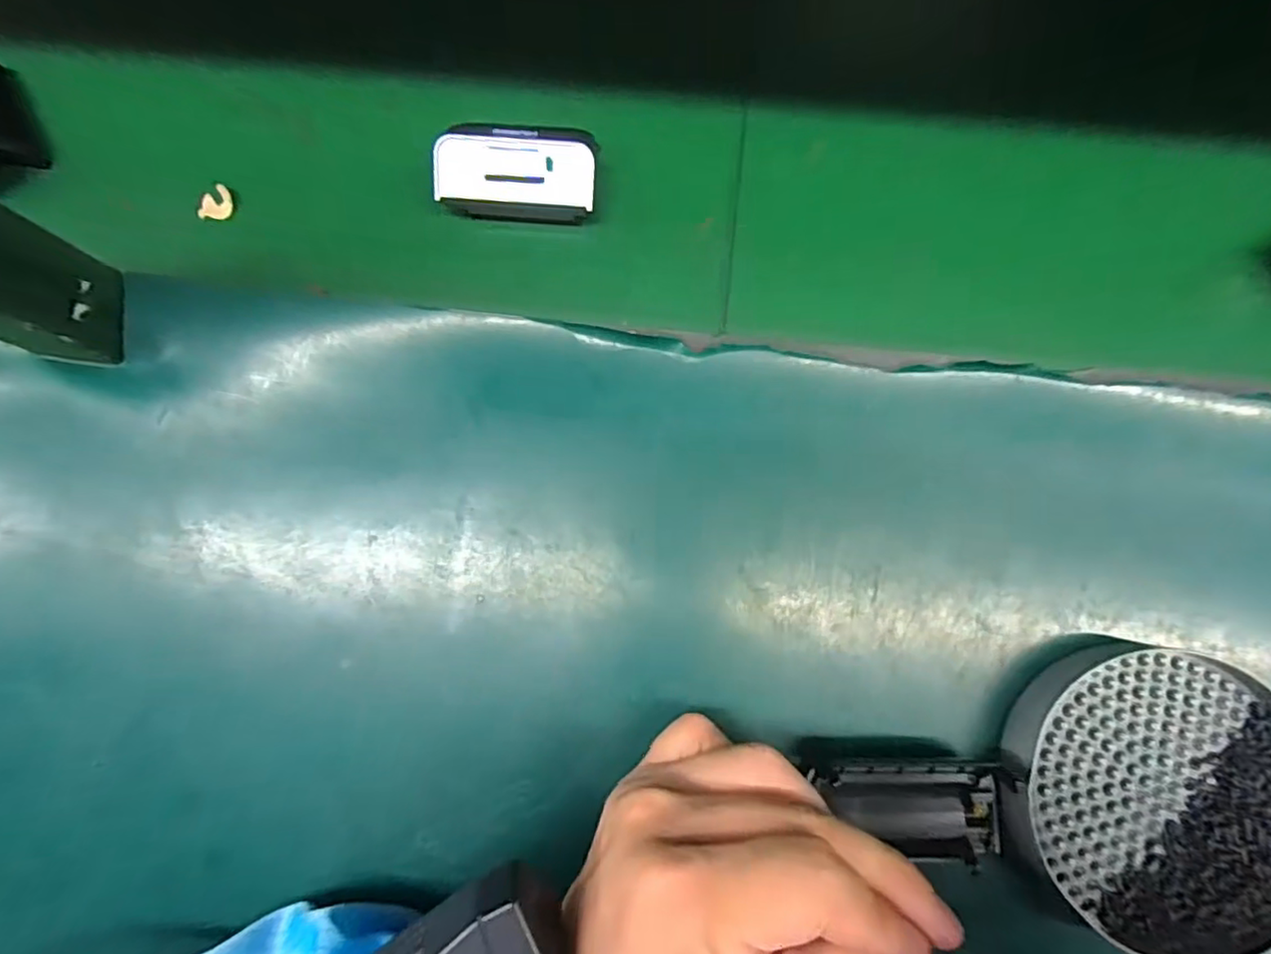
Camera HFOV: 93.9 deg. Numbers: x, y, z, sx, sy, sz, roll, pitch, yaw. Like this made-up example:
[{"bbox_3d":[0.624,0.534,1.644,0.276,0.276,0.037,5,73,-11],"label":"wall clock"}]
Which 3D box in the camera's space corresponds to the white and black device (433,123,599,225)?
[{"bbox_3d":[-0.056,-0.145,0.288,0.074,0.028,0.041,2,83,2],"label":"white and black device"}]

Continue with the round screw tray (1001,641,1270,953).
[{"bbox_3d":[0.211,0.126,0.238,0.110,0.023,0.109,0,83,2],"label":"round screw tray"}]

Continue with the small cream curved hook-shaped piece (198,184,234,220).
[{"bbox_3d":[-0.212,-0.138,0.300,0.017,0.005,0.016,0,83,2],"label":"small cream curved hook-shaped piece"}]

